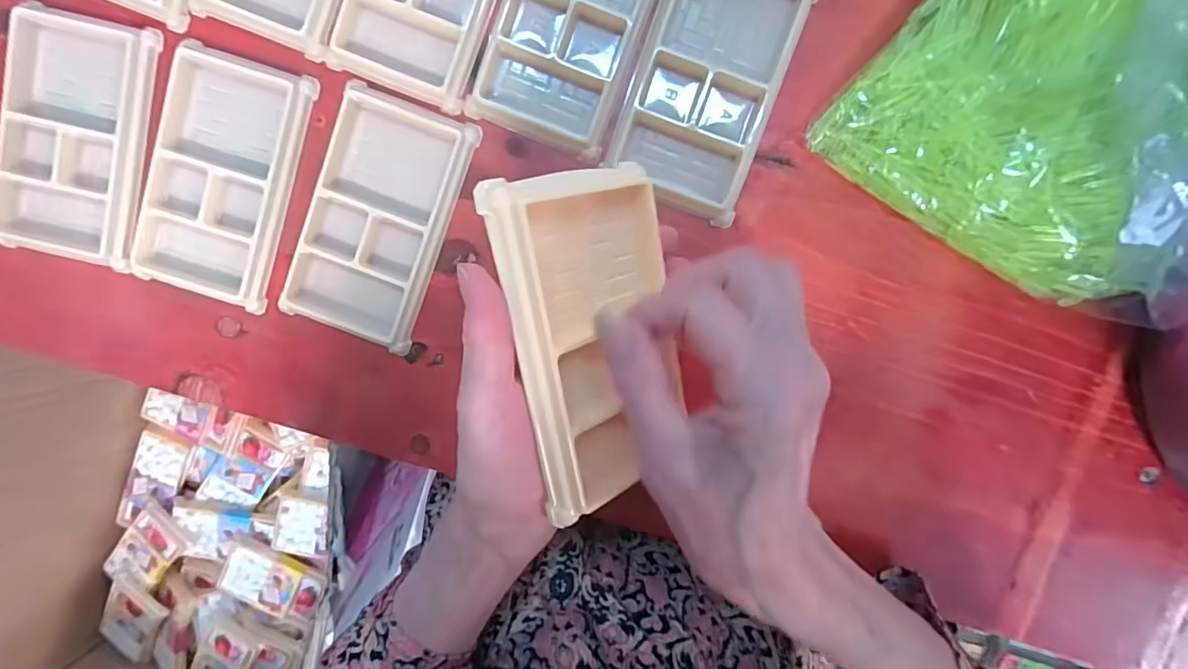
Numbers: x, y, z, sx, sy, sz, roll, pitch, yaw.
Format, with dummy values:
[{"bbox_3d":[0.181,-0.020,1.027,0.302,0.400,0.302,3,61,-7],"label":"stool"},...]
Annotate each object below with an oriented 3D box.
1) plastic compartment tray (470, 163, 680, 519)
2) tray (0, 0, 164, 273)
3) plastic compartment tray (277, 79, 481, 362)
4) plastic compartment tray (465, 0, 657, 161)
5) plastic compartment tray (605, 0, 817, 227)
[{"bbox_3d":[0.003,0.001,0.217,0.074,0.012,0.132,-20,104,-36],"label":"plastic compartment tray"},{"bbox_3d":[-0.299,-0.113,0.303,0.080,0.011,0.137,12,95,1],"label":"tray"},{"bbox_3d":[-0.123,-0.066,0.302,0.074,0.014,0.136,19,95,0],"label":"plastic compartment tray"},{"bbox_3d":[-0.011,-0.175,0.290,0.077,0.012,0.133,22,95,0],"label":"plastic compartment tray"},{"bbox_3d":[0.062,-0.138,0.291,0.076,0.012,0.132,19,95,0],"label":"plastic compartment tray"}]

